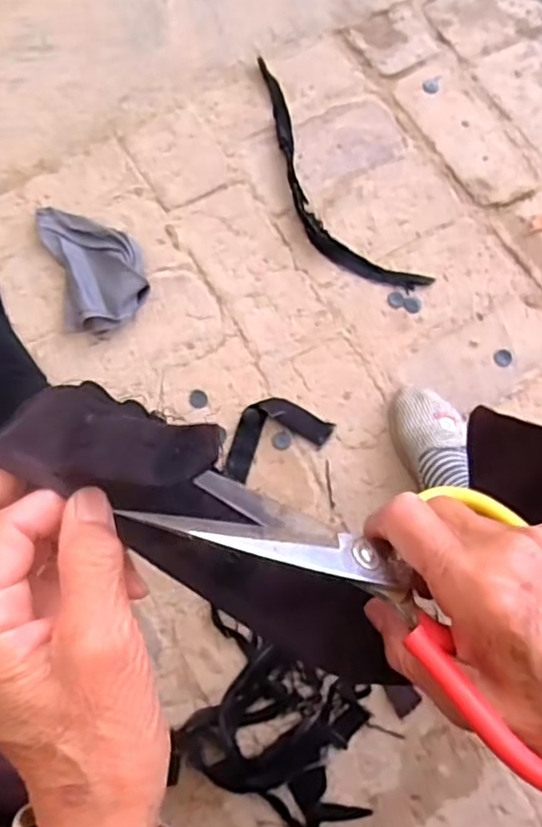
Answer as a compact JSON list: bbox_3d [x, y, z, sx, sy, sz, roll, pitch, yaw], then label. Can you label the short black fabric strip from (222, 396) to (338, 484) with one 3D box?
[{"bbox_3d":[0.002,0.022,0.770,0.132,0.019,0.074,-24,76,-9],"label":"short black fabric strip"}]

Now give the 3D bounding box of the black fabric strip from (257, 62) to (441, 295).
[{"bbox_3d":[0.057,-0.306,0.863,0.102,0.021,0.390,-32,78,-10],"label":"black fabric strip"}]

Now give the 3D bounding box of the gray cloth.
[{"bbox_3d":[-0.217,-0.188,0.806,0.107,0.034,0.173,-19,76,-7],"label":"gray cloth"}]

